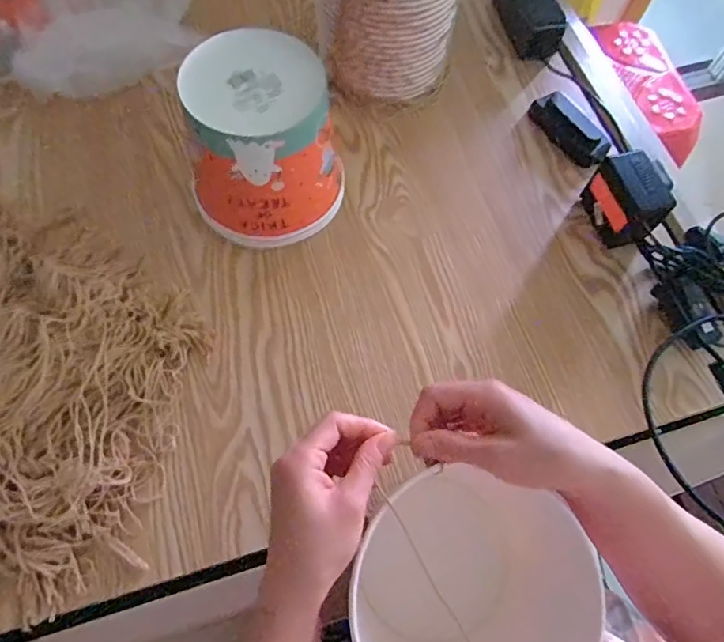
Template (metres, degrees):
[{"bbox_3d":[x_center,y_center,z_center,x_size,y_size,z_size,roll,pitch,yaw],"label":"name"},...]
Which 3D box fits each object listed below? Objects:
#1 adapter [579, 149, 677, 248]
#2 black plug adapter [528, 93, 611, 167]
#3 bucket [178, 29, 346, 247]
[{"bbox_3d":[0.289,-0.129,0.553,0.059,0.075,0.085,-21,70,-11],"label":"adapter"},{"bbox_3d":[0.250,-0.233,0.622,0.037,0.030,0.109,-29,72,-13],"label":"black plug adapter"},{"bbox_3d":[-0.091,-0.162,0.506,0.136,0.162,0.133,1,66,-3],"label":"bucket"}]

